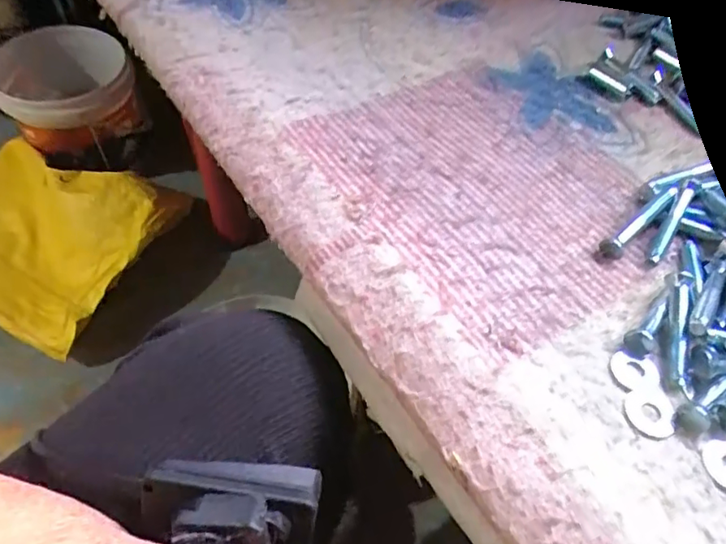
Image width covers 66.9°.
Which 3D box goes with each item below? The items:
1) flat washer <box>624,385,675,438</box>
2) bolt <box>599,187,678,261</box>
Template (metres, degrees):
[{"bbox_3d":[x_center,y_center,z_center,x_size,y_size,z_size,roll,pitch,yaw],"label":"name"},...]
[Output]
[{"bbox_3d":[0.126,0.060,0.240,0.021,0.004,0.022,1,54,-2],"label":"flat washer"},{"bbox_3d":[0.151,-0.028,0.301,0.057,0.015,0.011,-37,63,-26],"label":"bolt"}]

